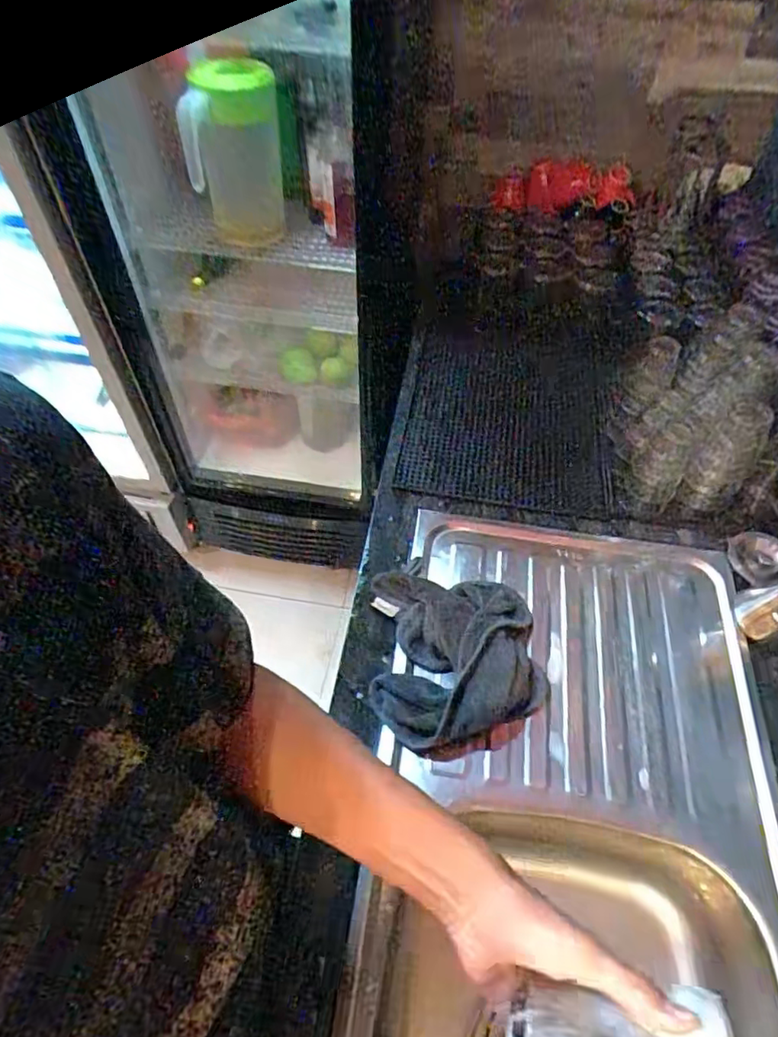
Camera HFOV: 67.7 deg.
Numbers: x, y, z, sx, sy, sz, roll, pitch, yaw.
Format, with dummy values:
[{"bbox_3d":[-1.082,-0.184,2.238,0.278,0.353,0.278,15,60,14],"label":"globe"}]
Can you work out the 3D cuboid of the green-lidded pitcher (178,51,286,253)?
[{"bbox_3d":[-0.246,-0.573,0.931,0.148,0.261,0.101,-10,55,-10],"label":"green-lidded pitcher"}]

